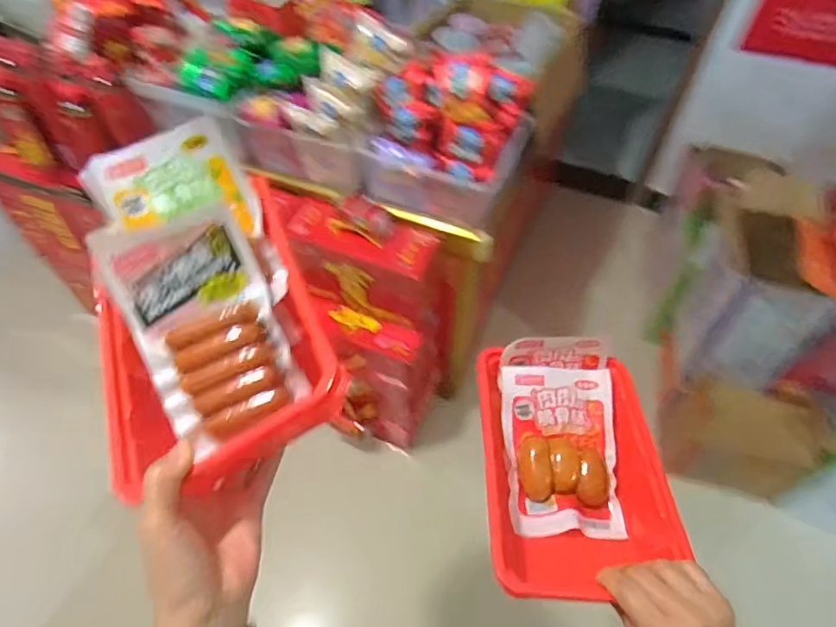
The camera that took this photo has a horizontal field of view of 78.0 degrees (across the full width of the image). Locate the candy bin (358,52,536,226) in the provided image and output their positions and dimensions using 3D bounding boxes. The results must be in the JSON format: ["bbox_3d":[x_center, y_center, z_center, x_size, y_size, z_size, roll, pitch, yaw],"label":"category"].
[{"bbox_3d":[0.056,-0.367,1.075,0.297,0.253,0.216,18,55,12],"label":"candy bin"}]

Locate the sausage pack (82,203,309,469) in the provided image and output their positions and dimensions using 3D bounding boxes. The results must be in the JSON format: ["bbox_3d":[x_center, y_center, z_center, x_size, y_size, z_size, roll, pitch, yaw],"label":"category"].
[{"bbox_3d":[-0.147,0.007,0.357,0.094,0.025,0.156,-24,93,-9],"label":"sausage pack"}]

